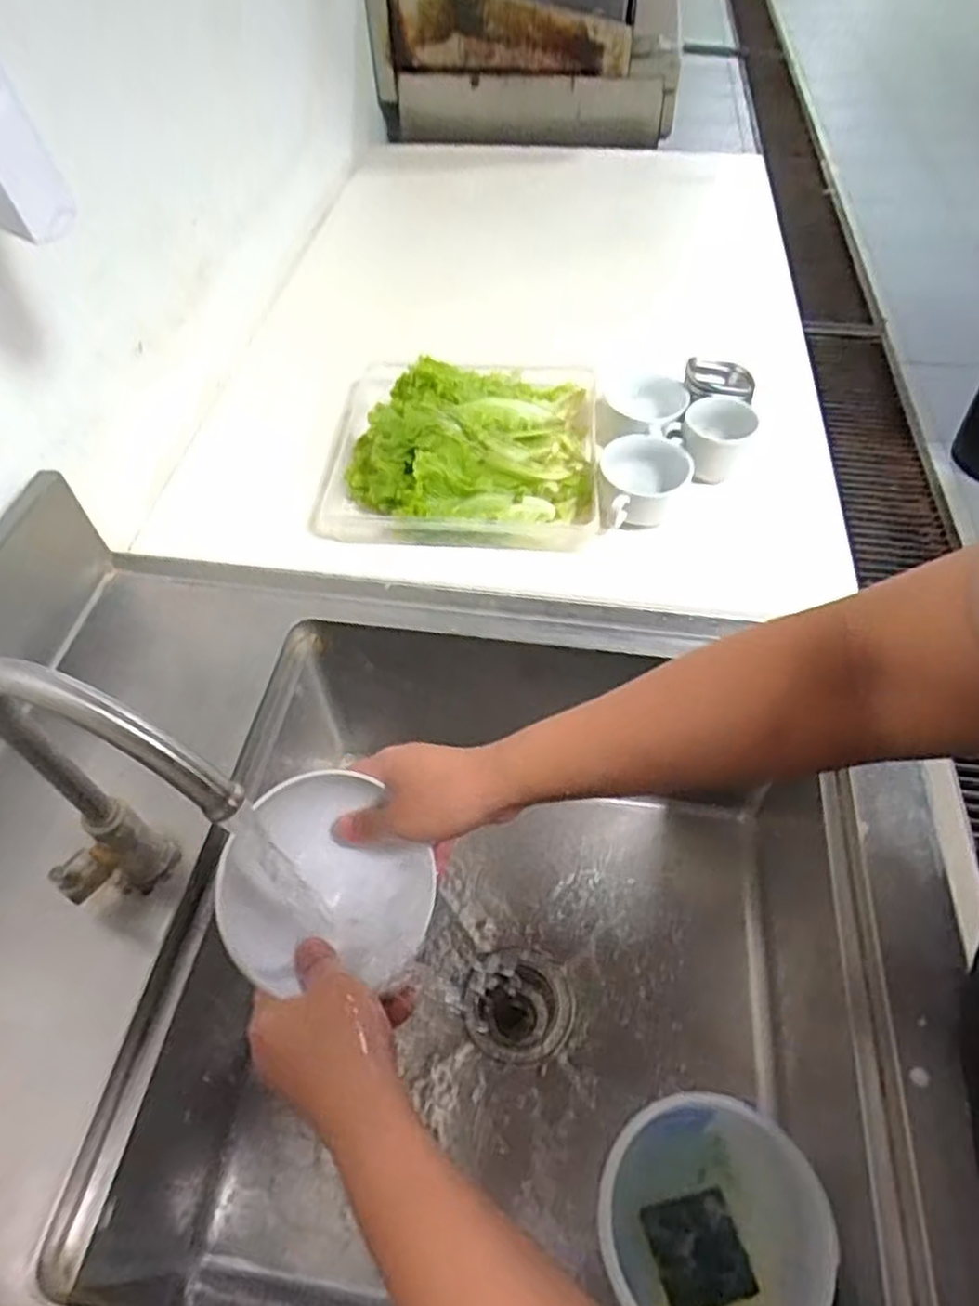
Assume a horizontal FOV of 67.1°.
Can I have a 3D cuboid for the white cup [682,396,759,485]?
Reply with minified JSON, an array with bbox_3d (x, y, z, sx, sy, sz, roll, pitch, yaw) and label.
[{"bbox_3d":[0.260,-0.246,0.852,0.076,0.063,0.080,0,53,0],"label":"white cup"}]

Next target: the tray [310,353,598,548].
[{"bbox_3d":[-0.034,-0.252,0.865,0.318,0.088,0.309,4,53,3],"label":"tray"}]

